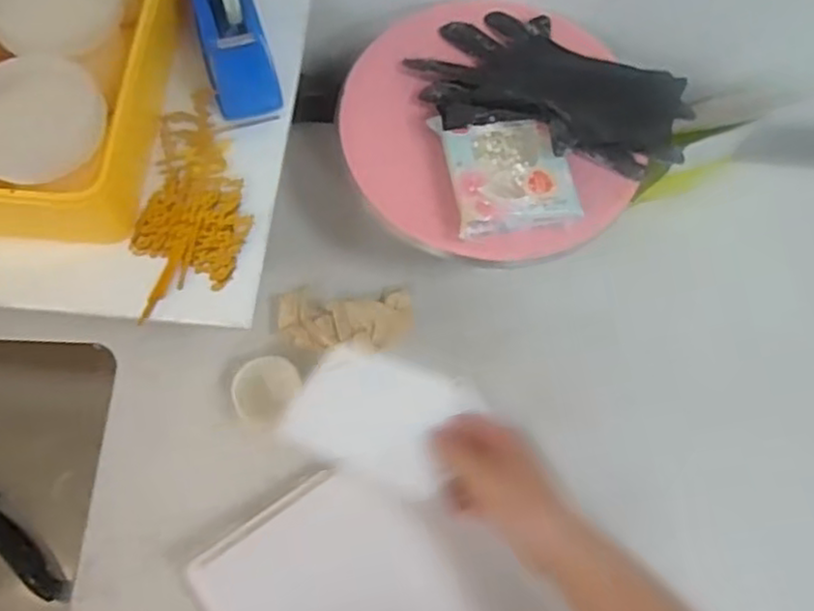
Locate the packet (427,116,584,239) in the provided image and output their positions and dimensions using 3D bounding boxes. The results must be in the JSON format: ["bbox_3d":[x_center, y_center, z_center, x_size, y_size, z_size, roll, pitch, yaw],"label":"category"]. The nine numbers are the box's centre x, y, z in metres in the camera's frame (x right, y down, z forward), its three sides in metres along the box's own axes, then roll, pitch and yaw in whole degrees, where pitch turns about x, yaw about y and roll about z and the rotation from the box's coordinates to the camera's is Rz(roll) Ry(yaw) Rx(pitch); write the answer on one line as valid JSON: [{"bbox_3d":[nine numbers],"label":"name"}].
[{"bbox_3d":[0.091,-0.125,0.652,0.109,0.033,0.117,-7,68,-6],"label":"packet"}]

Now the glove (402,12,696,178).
[{"bbox_3d":[0.140,-0.212,0.693,0.273,0.049,0.173,16,67,4],"label":"glove"}]

